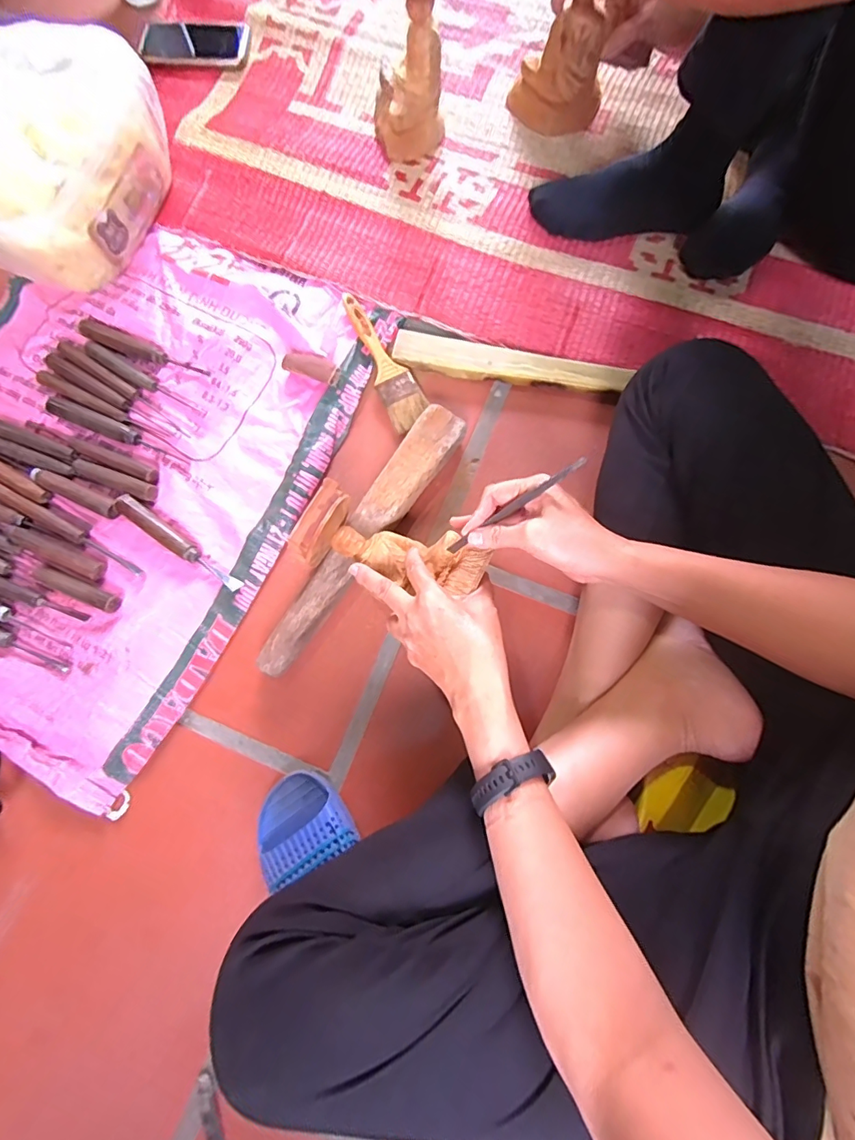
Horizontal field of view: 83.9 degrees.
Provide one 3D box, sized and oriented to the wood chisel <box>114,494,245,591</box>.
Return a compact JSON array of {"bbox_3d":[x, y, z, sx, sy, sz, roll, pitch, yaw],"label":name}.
[{"bbox_3d":[-0.273,-0.029,0.521,0.168,0.016,0.022,35,80,8],"label":"wood chisel"}]

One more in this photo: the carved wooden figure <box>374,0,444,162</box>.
[{"bbox_3d":[-0.014,-0.596,0.560,0.105,0.180,0.082,-4,78,0],"label":"carved wooden figure"}]

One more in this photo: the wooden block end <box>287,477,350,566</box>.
[{"bbox_3d":[-0.101,-0.045,0.456,0.031,0.034,0.077,23,79,6],"label":"wooden block end"}]

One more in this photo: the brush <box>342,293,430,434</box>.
[{"bbox_3d":[-0.053,-0.248,0.560,0.046,0.019,0.179,-27,79,-5],"label":"brush"}]

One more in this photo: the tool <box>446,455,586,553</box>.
[{"bbox_3d":[0.071,-0.051,0.401,0.140,0.008,0.007,-34,77,32],"label":"tool"}]

